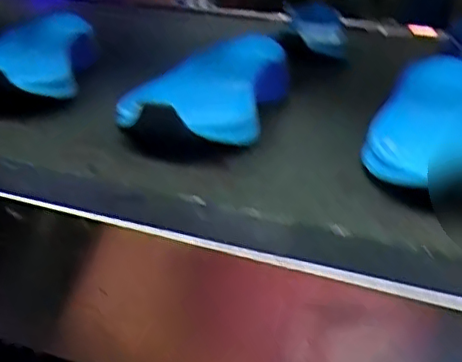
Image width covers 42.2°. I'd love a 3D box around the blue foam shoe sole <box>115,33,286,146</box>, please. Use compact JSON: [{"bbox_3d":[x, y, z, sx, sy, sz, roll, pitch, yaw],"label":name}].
[{"bbox_3d":[-0.012,-0.066,0.444,0.079,0.051,0.192,9,24,12],"label":"blue foam shoe sole"}]

